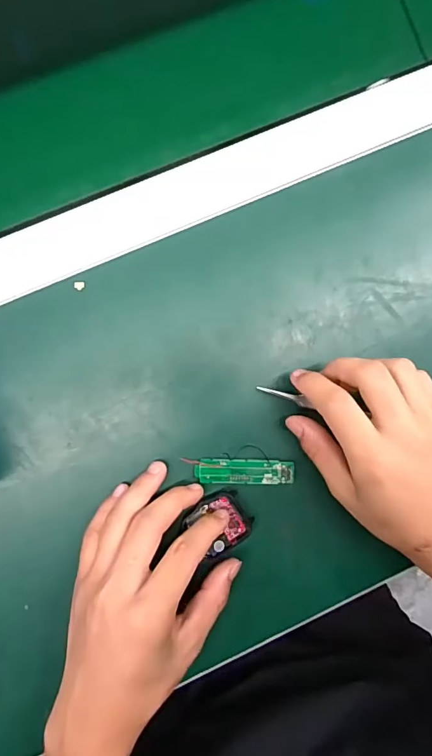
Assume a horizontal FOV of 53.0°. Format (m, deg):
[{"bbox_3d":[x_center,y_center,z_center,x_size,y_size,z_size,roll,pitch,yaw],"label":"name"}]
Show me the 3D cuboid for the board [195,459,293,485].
[{"bbox_3d":[0.021,0.068,0.315,0.071,0.005,0.018,1,90,-4],"label":"board"}]

